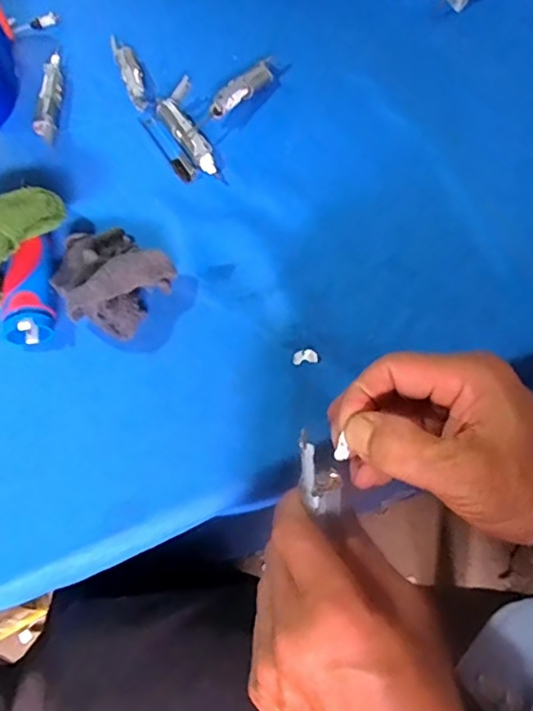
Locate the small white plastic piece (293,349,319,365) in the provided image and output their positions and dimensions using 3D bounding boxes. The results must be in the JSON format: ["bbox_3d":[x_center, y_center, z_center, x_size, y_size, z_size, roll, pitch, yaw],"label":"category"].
[{"bbox_3d":[0.028,0.001,0.402,0.018,0.004,0.010,-5,64,-3],"label":"small white plastic piece"}]

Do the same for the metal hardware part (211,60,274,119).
[{"bbox_3d":[-0.025,-0.248,0.529,0.018,0.021,0.081,35,69,16],"label":"metal hardware part"}]

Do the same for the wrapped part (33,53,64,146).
[{"bbox_3d":[-0.205,-0.247,0.534,0.019,0.014,0.115,-2,64,-1],"label":"wrapped part"}]

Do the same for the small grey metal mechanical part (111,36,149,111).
[{"bbox_3d":[-0.135,-0.285,0.554,0.020,0.017,0.104,-17,65,-8],"label":"small grey metal mechanical part"}]

